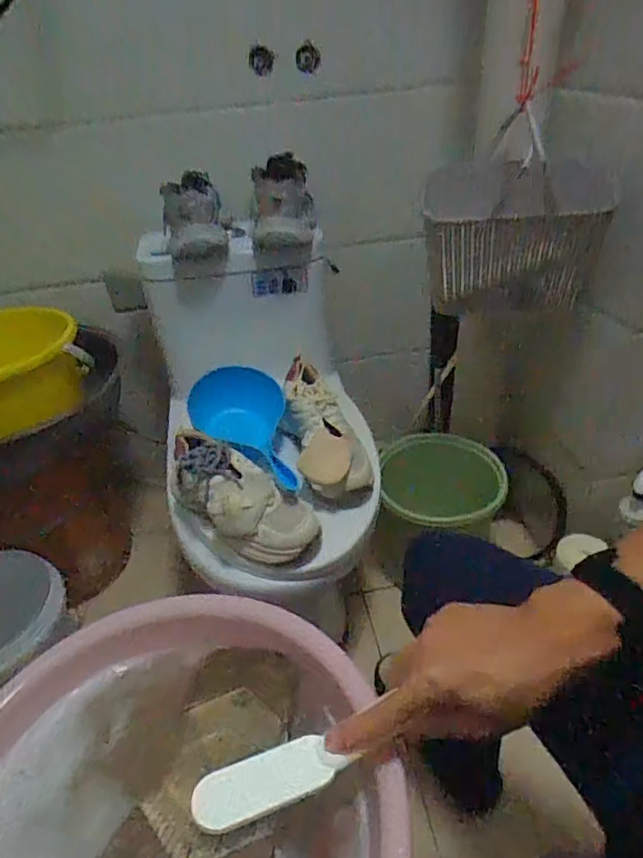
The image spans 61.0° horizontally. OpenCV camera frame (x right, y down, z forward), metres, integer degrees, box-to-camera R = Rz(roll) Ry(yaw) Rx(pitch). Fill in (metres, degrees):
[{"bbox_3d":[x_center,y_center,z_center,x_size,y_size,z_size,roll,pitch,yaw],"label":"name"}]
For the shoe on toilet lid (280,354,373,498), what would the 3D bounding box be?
[{"bbox_3d":[-0.006,-0.004,0.902,0.115,0.089,0.256,-15,55,-11],"label":"shoe on toilet lid"}]

